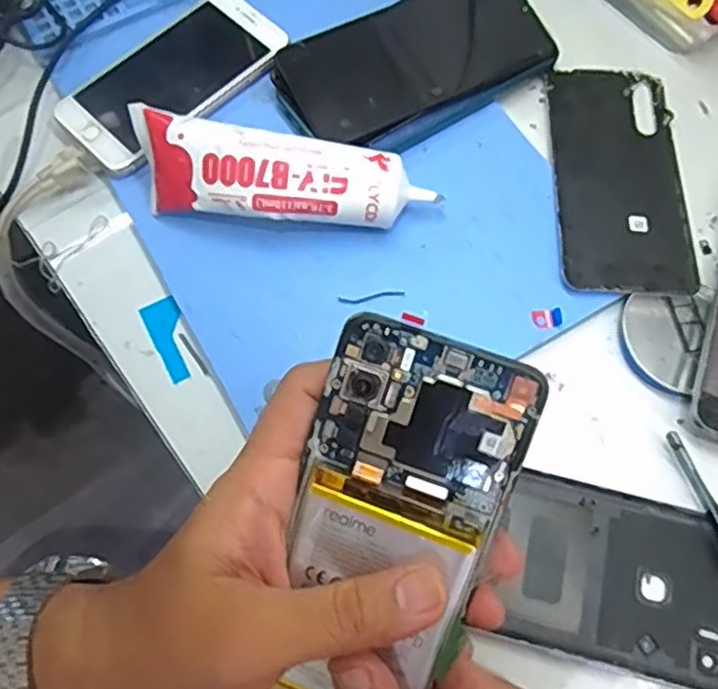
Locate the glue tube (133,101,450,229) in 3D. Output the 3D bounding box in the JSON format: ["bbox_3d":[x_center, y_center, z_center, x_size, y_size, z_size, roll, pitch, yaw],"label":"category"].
[{"bbox_3d":[-0.042,-0.084,0.365,0.151,0.045,0.041,8,68,5],"label":"glue tube"}]

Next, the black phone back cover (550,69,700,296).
[{"bbox_3d":[0.148,-0.098,0.393,0.070,0.011,0.153,3,67,3],"label":"black phone back cover"}]

